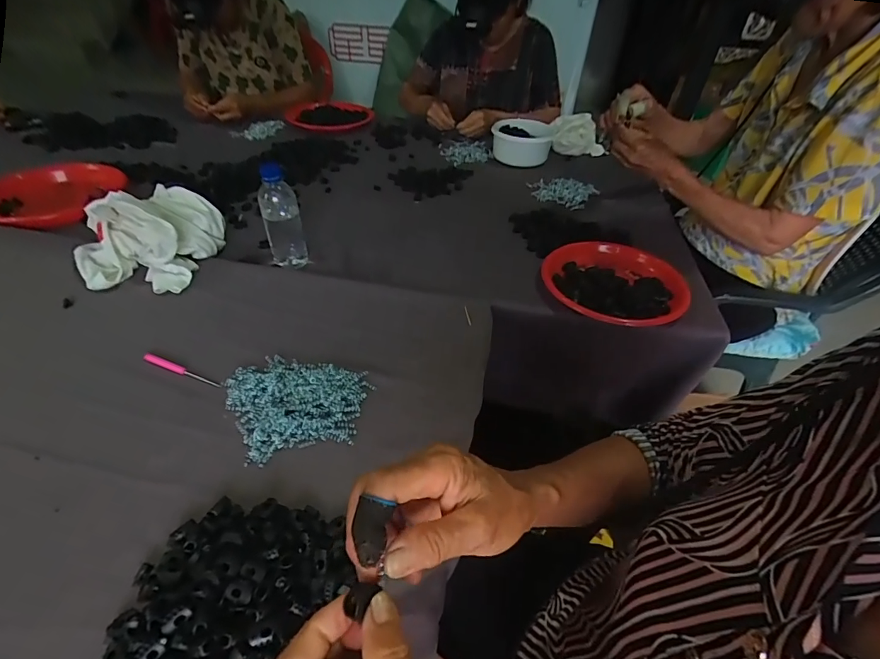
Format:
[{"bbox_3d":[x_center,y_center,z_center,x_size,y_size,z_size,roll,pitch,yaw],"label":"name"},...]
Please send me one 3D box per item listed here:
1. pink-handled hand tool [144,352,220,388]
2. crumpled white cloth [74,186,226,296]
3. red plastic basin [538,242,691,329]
[{"bbox_3d":[-0.326,0.051,0.540,0.116,0.011,0.016,17,43,16],"label":"pink-handled hand tool"},{"bbox_3d":[-0.487,-0.161,0.704,0.195,0.105,0.212,5,42,1],"label":"crumpled white cloth"},{"bbox_3d":[0.284,-0.077,0.709,0.221,0.051,0.221,1,41,-1],"label":"red plastic basin"}]

